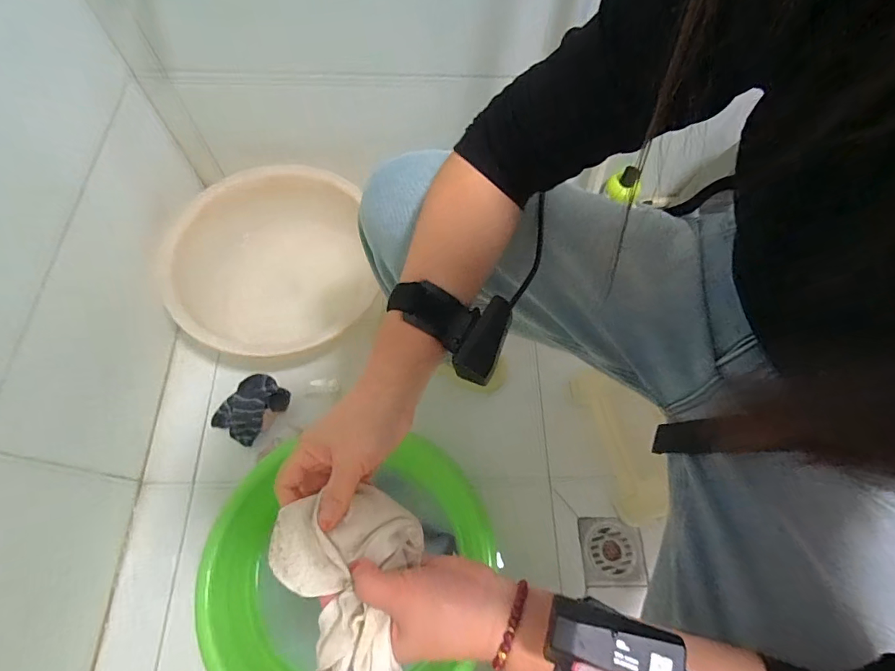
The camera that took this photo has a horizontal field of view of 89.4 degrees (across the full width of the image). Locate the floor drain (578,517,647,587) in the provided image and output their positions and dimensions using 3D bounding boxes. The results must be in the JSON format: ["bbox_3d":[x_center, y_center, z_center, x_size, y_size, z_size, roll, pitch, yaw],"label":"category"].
[{"bbox_3d":[0.270,0.354,0.741,0.101,0.008,0.100,1,66,-2],"label":"floor drain"}]

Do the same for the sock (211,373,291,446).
[{"bbox_3d":[-0.332,0.121,0.754,0.125,0.072,0.076,-41,74,-18],"label":"sock"}]

